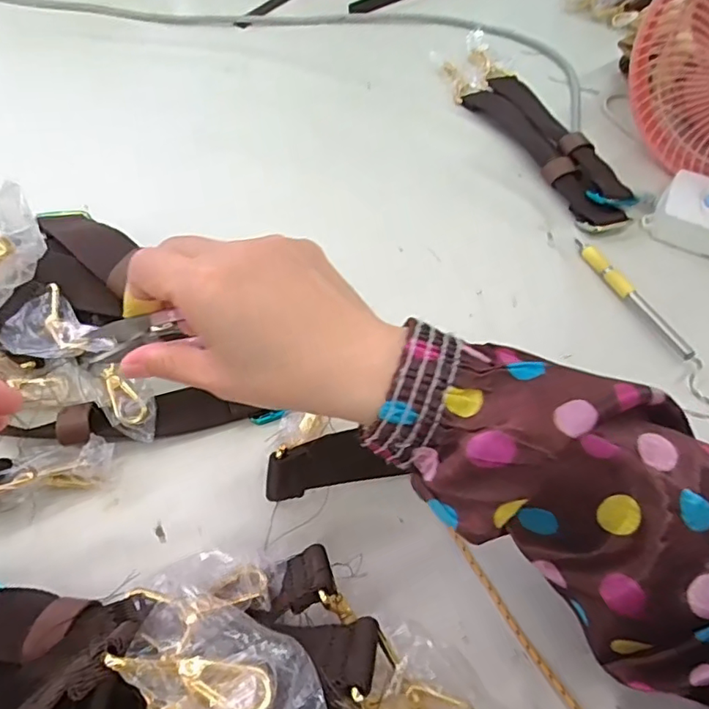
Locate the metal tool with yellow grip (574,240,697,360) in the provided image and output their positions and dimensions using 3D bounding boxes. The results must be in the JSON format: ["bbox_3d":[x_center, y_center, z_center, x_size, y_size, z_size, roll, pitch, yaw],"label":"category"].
[{"bbox_3d":[0.220,-0.049,0.438,0.012,0.009,0.133,-19,58,-16],"label":"metal tool with yellow grip"}]

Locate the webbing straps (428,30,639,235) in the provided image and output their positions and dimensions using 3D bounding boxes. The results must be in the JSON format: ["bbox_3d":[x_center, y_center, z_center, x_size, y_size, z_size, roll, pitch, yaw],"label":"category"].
[{"bbox_3d":[0.169,-0.239,0.559,0.089,0.020,0.315,-14,57,-13],"label":"webbing straps"}]

